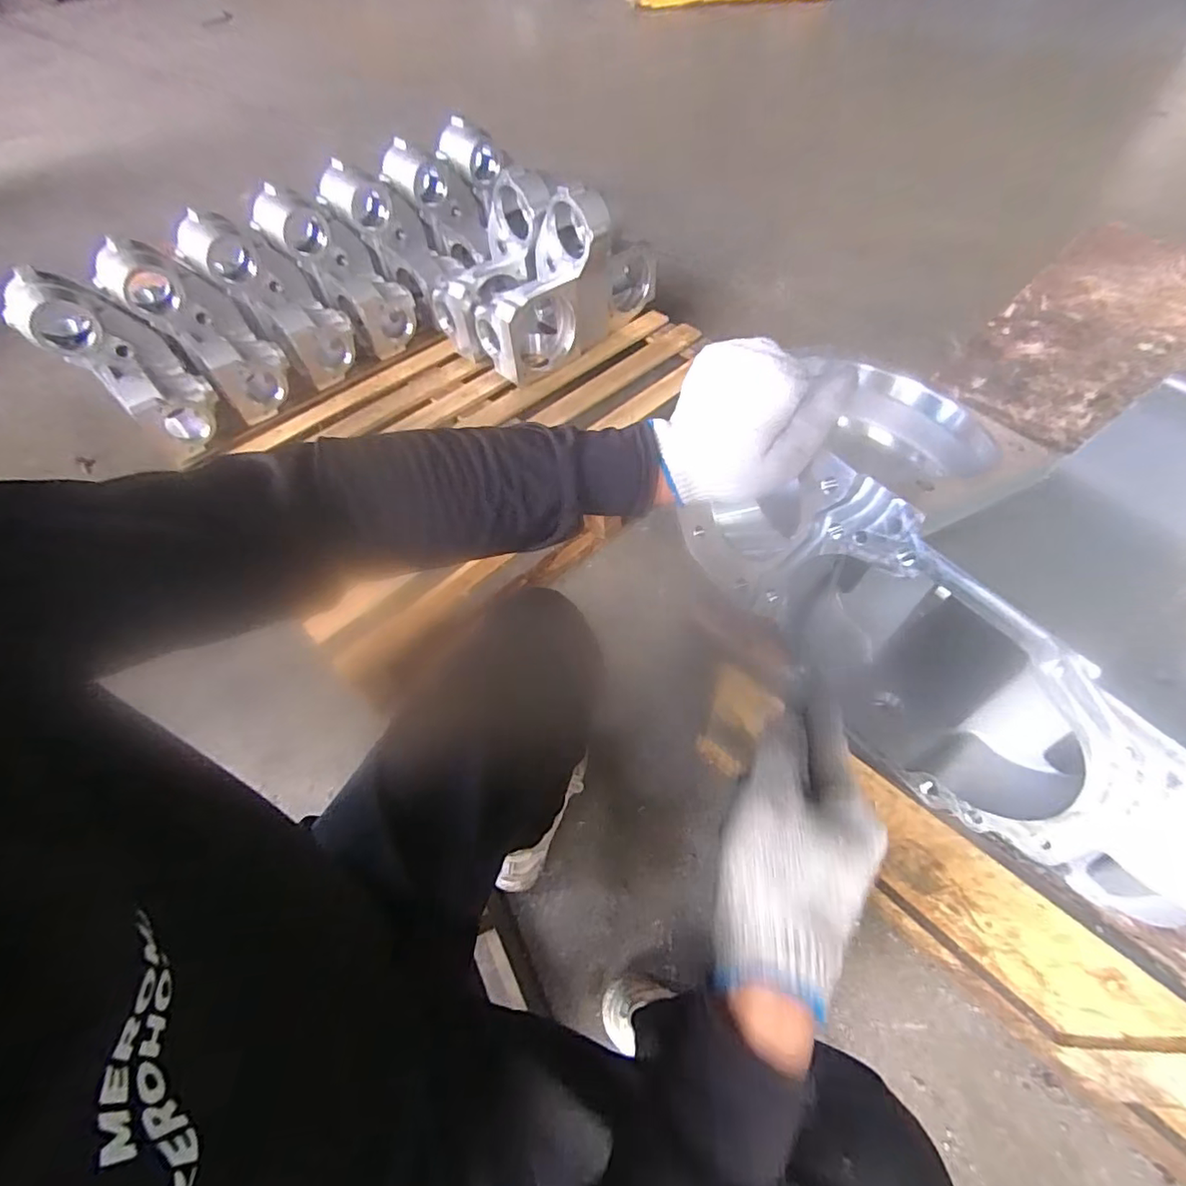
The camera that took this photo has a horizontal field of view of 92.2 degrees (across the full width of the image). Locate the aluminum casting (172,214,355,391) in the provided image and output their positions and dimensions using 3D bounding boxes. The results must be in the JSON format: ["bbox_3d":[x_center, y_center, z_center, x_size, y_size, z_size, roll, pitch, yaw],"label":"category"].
[{"bbox_3d":[-0.675,-0.642,1.231,0.114,0.368,0.155,-9,44,45],"label":"aluminum casting"}]

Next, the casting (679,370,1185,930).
[{"bbox_3d":[0.297,-0.001,0.356,0.269,0.171,0.403,-31,57,-16],"label":"casting"}]

